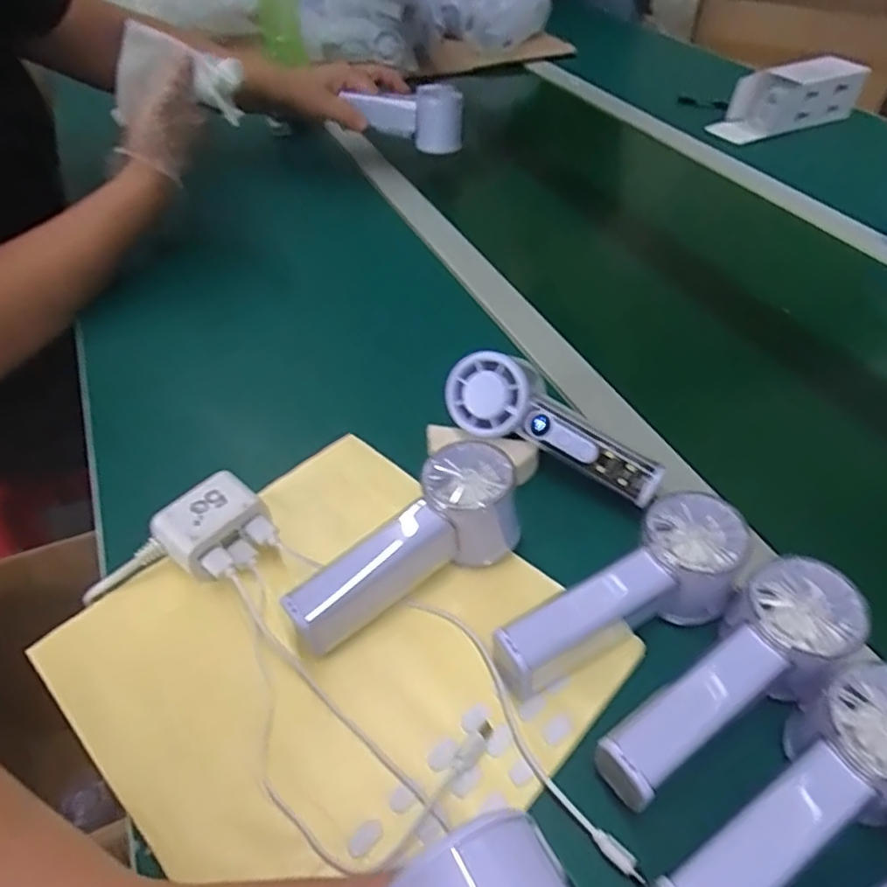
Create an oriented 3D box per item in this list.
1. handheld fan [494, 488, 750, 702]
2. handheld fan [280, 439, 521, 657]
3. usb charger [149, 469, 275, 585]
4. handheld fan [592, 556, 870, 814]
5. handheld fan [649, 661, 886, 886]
[{"bbox_3d":[0.098,0.087,0.354,0.150,0.058,0.052,-30,52,-9],"label":"handheld fan"},{"bbox_3d":[-0.021,0.063,0.376,0.147,0.054,0.054,-36,55,-16],"label":"handheld fan"},{"bbox_3d":[-0.144,0.054,0.401,0.041,0.042,0.059,33,53,27],"label":"usb charger"},{"bbox_3d":[0.142,0.121,0.321,0.152,0.049,0.050,-32,53,-14],"label":"handheld fan"},{"bbox_3d":[0.155,0.159,0.275,0.151,0.055,0.051,-25,51,-25],"label":"handheld fan"}]

